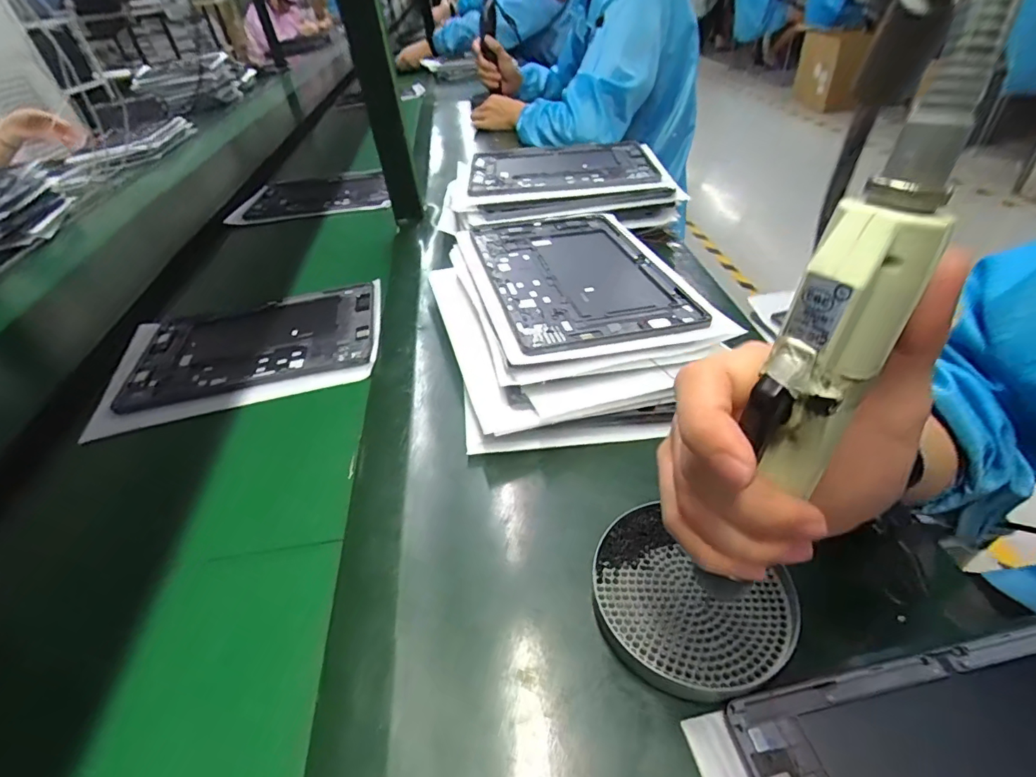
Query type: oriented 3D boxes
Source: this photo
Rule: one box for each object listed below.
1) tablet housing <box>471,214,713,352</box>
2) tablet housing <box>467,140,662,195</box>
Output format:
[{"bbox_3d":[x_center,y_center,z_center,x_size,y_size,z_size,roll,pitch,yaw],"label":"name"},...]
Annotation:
[{"bbox_3d":[0.054,-0.122,0.512,0.166,0.013,0.264,-11,42,-9],"label":"tablet housing"},{"bbox_3d":[0.059,-0.316,0.710,0.249,0.008,0.171,-4,44,1],"label":"tablet housing"}]

